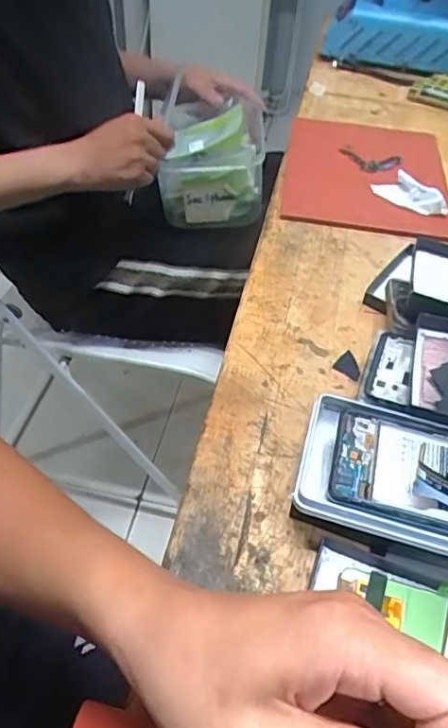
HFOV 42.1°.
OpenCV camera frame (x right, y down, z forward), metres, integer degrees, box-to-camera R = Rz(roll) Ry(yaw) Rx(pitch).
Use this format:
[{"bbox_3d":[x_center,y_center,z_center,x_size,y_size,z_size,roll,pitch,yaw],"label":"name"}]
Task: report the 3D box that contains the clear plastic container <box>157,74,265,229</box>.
[{"bbox_3d":[-0.010,-0.290,0.837,0.130,0.104,0.195,8,47,3],"label":"clear plastic container"}]

